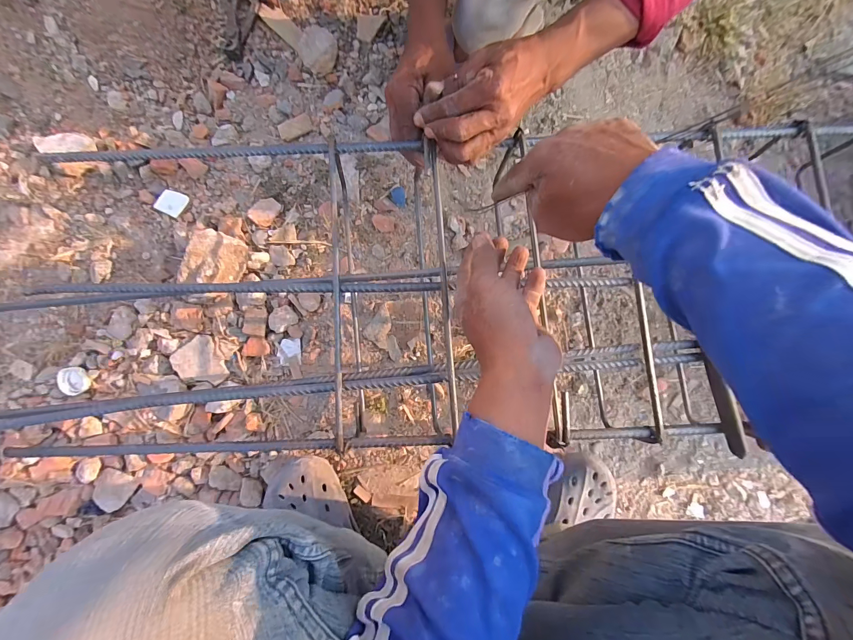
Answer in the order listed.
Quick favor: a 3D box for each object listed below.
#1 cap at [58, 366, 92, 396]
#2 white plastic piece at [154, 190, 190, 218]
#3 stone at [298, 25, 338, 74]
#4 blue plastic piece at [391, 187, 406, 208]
[{"bbox_3d":[-0.498,0.086,0.511,0.044,0.007,0.038,-5,89,-4],"label":"cap"},{"bbox_3d":[-0.365,-0.168,0.518,0.035,0.008,0.035,24,87,-3],"label":"white plastic piece"},{"bbox_3d":[-0.162,-0.405,0.544,0.054,0.027,0.061,-12,90,-4],"label":"stone"},{"bbox_3d":[-0.043,-0.189,0.557,0.022,0.007,0.029,-8,89,-4],"label":"blue plastic piece"}]

